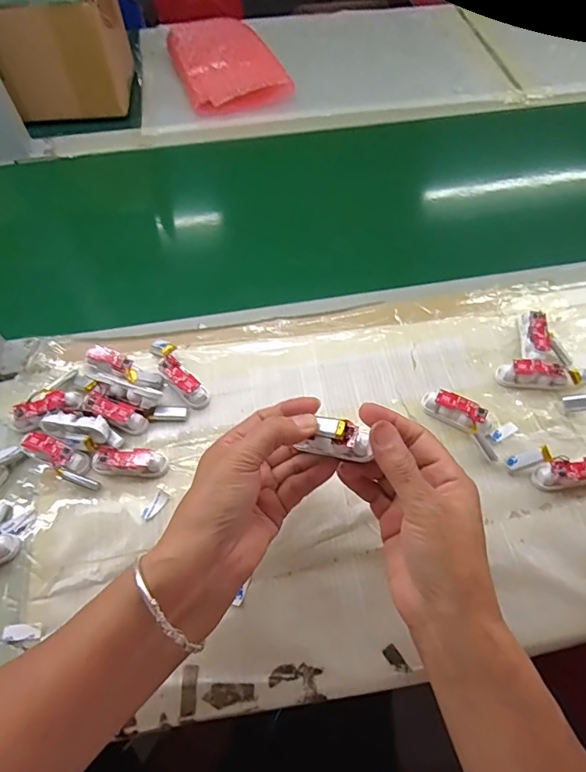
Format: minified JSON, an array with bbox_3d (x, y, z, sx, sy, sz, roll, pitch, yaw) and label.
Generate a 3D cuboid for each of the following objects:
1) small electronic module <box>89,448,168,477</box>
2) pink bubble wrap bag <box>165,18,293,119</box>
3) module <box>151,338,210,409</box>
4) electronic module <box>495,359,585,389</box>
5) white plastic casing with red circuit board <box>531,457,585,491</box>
[{"bbox_3d":[-0.138,0.064,0.398,0.061,0.018,0.021,1,60,1],"label":"small electronic module"},{"bbox_3d":[-0.105,-0.480,0.704,0.140,0.049,0.210,-21,62,-12],"label":"pink bubble wrap bag"},{"bbox_3d":[-0.109,-0.012,0.440,0.024,0.023,0.080,-34,65,-18],"label":"module"},{"bbox_3d":[0.232,-0.009,0.436,0.082,0.019,0.021,5,60,4],"label":"electronic module"},{"bbox_3d":[0.229,0.072,0.389,0.056,0.019,0.019,-7,60,-3],"label":"white plastic casing with red circuit board"}]

